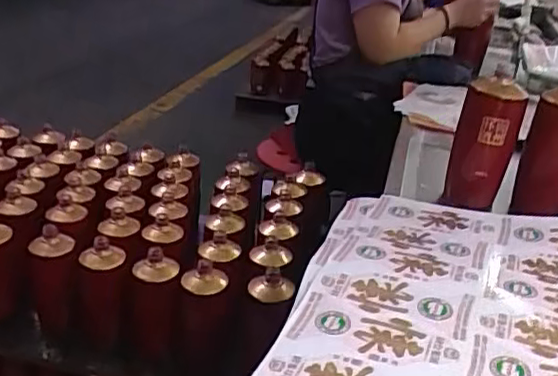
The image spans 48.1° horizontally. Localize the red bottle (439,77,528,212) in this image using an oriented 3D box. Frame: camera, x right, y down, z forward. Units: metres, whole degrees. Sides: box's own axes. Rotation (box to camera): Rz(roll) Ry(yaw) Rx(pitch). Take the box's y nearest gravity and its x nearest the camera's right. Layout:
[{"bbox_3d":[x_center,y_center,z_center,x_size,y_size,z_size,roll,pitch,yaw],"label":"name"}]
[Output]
[{"bbox_3d":[0.295,-0.058,0.913,0.089,0.197,0.084,14,26,21],"label":"red bottle"}]

